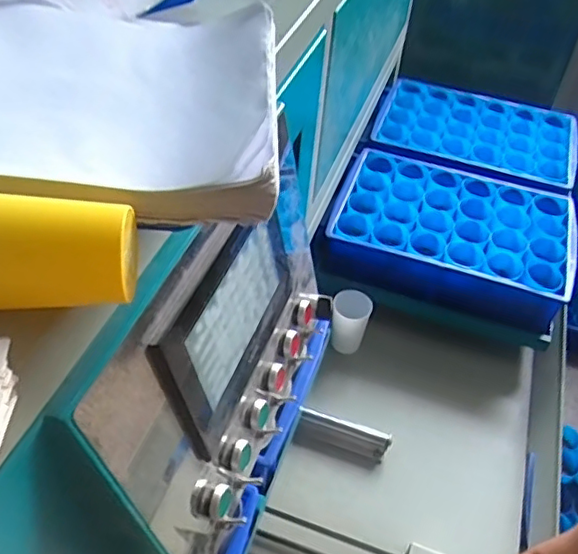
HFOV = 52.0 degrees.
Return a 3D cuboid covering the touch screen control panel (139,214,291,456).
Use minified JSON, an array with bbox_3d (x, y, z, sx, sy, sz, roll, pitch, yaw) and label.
[{"bbox_3d":[-0.044,0.023,0.491,0.029,0.144,0.200,17,48,12],"label":"touch screen control panel"}]

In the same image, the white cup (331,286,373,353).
[{"bbox_3d":[0.103,0.073,0.984,0.059,0.092,0.061,2,47,-2],"label":"white cup"}]

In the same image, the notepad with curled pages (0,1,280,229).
[{"bbox_3d":[-0.186,-0.152,0.365,0.374,0.088,0.247,7,46,2],"label":"notepad with curled pages"}]

